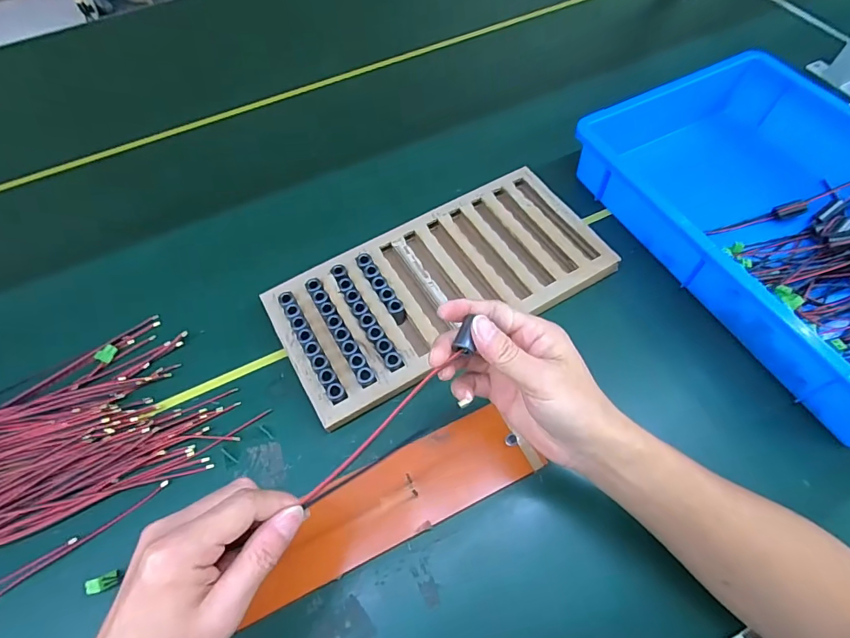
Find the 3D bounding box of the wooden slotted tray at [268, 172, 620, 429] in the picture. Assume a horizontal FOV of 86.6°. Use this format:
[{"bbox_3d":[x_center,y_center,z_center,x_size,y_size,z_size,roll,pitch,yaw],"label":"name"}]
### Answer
[{"bbox_3d":[0.018,-0.043,0.499,0.355,0.027,0.173,-28,64,-13],"label":"wooden slotted tray"}]

